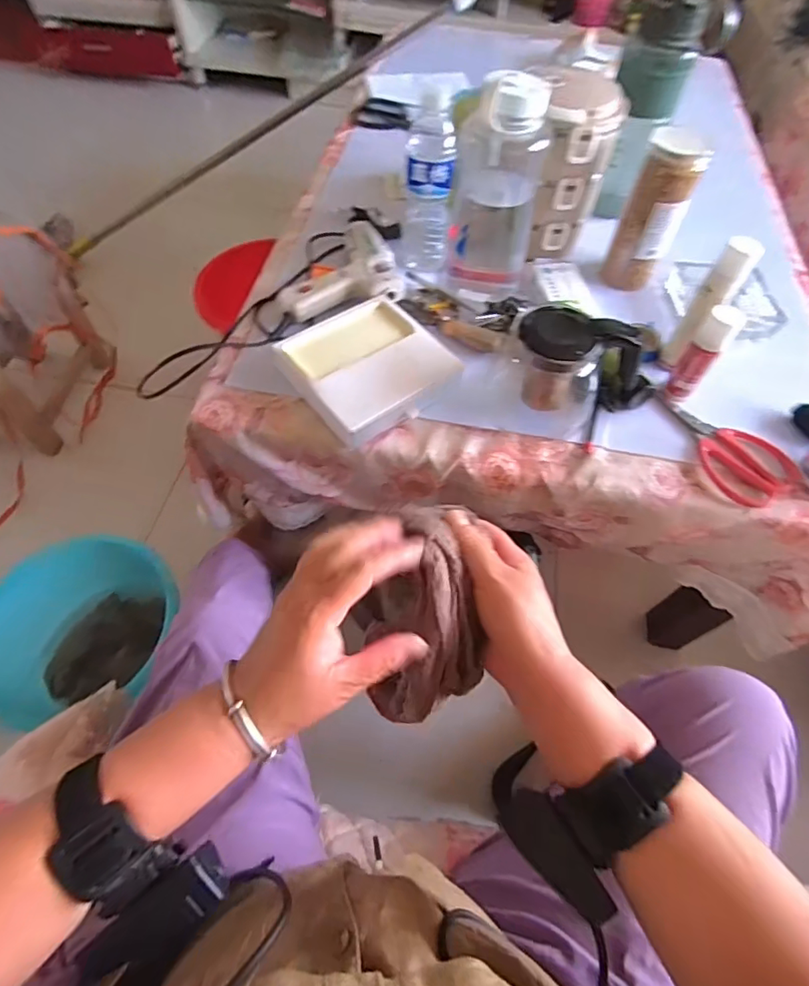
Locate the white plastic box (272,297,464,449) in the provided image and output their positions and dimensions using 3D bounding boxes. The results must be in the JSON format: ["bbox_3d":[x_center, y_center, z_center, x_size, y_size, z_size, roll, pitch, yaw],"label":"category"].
[{"bbox_3d":[-0.044,-0.148,0.599,0.161,0.044,0.161,-33,65,-20],"label":"white plastic box"}]

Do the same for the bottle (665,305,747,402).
[{"bbox_3d":[0.332,-0.153,0.574,0.031,0.111,0.029,19,60,9],"label":"bottle"}]

